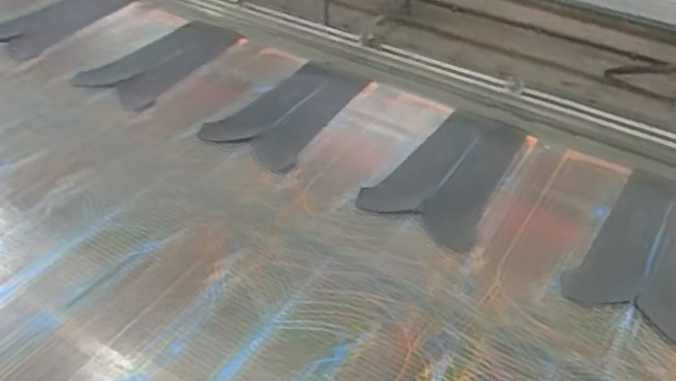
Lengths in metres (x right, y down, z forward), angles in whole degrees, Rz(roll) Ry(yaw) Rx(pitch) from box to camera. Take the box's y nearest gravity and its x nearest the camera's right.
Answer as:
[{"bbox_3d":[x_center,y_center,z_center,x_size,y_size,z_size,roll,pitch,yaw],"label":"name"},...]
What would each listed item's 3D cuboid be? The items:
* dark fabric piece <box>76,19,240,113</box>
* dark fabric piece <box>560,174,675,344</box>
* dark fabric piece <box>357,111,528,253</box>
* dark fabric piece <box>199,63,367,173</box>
[{"bbox_3d":[-0.425,-0.327,1.564,0.258,0.034,0.383,20,49,30],"label":"dark fabric piece"},{"bbox_3d":[0.547,0.096,1.107,0.207,0.011,0.376,24,46,23],"label":"dark fabric piece"},{"bbox_3d":[0.227,-0.030,1.251,0.218,0.039,0.373,26,47,25],"label":"dark fabric piece"},{"bbox_3d":[-0.109,-0.162,1.384,0.215,0.063,0.324,25,47,24],"label":"dark fabric piece"}]

